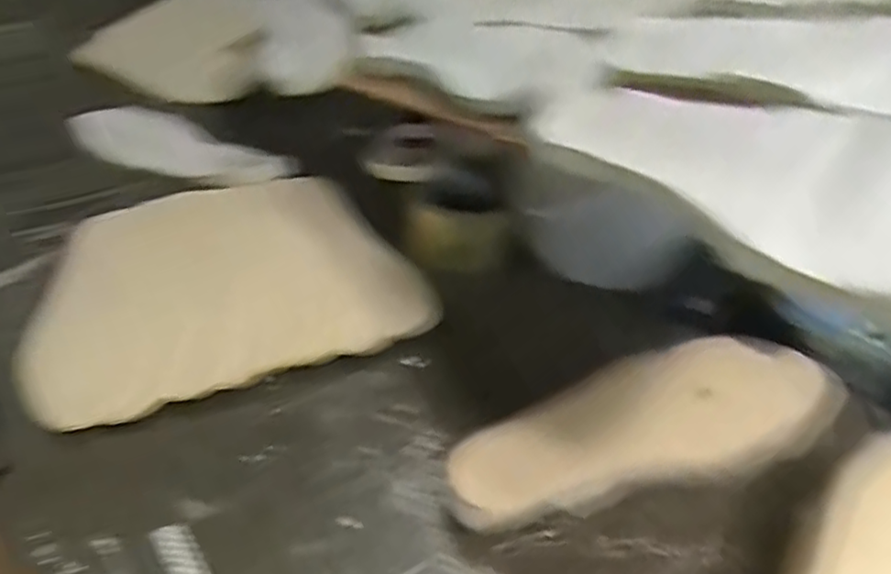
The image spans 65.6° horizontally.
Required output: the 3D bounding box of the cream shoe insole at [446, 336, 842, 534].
[{"bbox_3d":[0.148,0.098,0.500,0.308,0.016,0.104,-14,54,-17],"label":"cream shoe insole"}]

